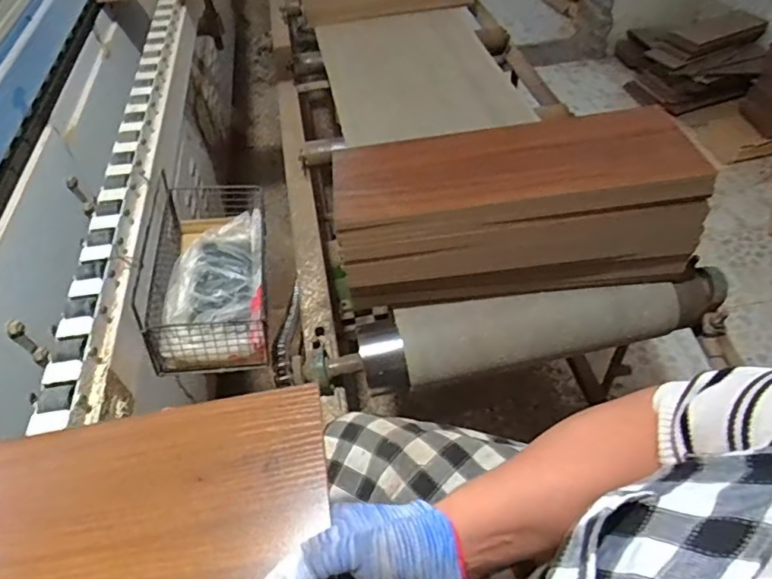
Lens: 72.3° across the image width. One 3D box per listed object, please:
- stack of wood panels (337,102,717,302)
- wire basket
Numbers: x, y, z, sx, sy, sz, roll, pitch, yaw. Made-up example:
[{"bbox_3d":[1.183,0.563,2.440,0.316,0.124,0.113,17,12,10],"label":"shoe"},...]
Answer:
[{"bbox_3d":[0.161,-0.121,0.752,0.482,0.166,0.194,-6,49,-2],"label":"stack of wood panels"},{"bbox_3d":[-0.235,-0.030,0.690,0.150,0.103,0.256,-9,49,-5],"label":"wire basket"}]

